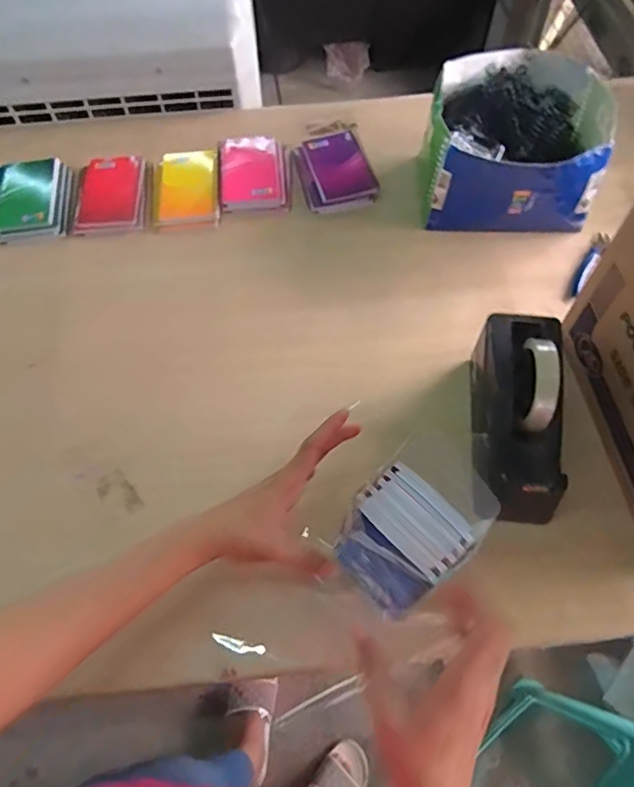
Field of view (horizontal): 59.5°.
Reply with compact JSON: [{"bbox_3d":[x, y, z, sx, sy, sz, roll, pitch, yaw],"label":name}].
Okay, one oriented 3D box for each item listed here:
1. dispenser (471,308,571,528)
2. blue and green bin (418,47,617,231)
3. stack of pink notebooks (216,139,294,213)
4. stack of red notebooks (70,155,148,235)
[{"bbox_3d":[0.200,0.022,0.562,0.076,0.094,0.211,7,62,5],"label":"dispenser"},{"bbox_3d":[0.262,-0.335,0.749,0.229,0.123,0.225,11,62,7],"label":"blue and green bin"},{"bbox_3d":[-0.089,-0.320,0.813,0.102,0.022,0.141,-7,61,-3],"label":"stack of pink notebooks"},{"bbox_3d":[-0.295,-0.287,0.797,0.098,0.012,0.139,-4,61,-1],"label":"stack of red notebooks"}]

